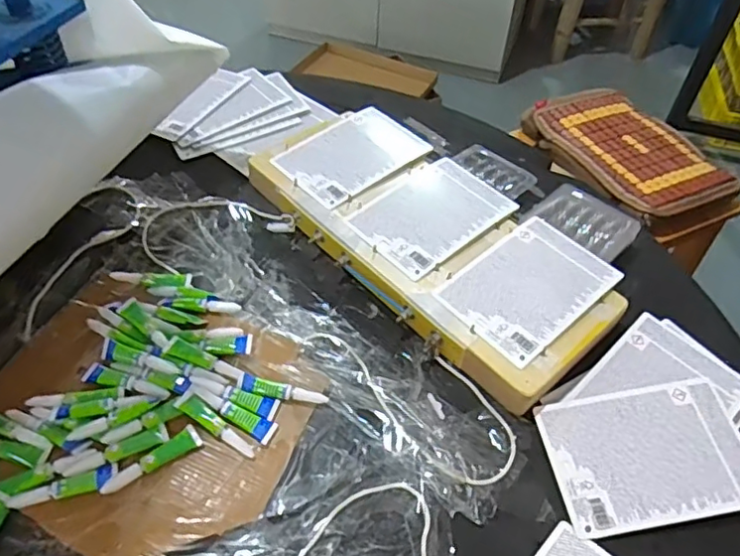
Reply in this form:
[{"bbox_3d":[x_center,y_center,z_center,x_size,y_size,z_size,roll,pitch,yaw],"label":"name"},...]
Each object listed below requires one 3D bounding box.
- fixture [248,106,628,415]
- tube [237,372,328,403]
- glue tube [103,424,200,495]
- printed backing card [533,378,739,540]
[{"bbox_3d":[0.063,-0.056,0.664,0.209,0.040,0.428,-34,60,-28],"label":"fixture"},{"bbox_3d":[-0.079,0.103,0.539,0.078,0.014,0.017,8,50,3],"label":"tube"},{"bbox_3d":[-0.178,0.150,0.485,0.081,0.011,0.019,-32,59,-27],"label":"glue tube"},{"bbox_3d":[0.241,0.151,0.513,0.168,0.004,0.116,-9,53,-3],"label":"printed backing card"}]

